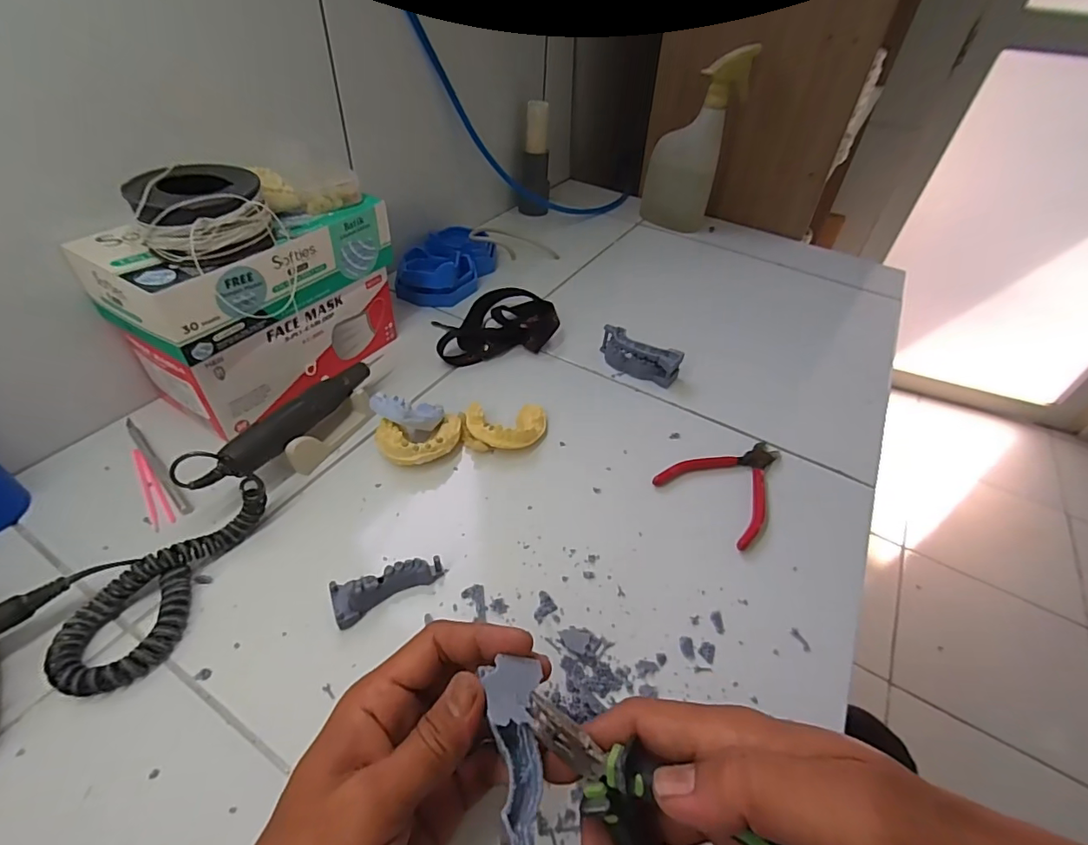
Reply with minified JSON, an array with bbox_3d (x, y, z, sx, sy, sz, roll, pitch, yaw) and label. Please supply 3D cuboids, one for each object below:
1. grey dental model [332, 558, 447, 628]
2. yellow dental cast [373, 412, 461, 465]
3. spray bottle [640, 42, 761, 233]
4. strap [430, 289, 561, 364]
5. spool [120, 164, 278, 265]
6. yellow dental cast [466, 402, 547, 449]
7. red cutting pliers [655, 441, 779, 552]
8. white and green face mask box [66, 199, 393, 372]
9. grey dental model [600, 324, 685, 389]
[{"bbox_3d":[-0.102,0.109,0.331,0.071,0.025,0.023,-13,48,-18],"label":"grey dental model"},{"bbox_3d":[-0.104,0.015,0.423,0.071,0.033,0.045,-10,47,-15],"label":"yellow dental cast"},{"bbox_3d":[0.225,-0.419,0.764,0.114,0.232,0.065,14,45,8],"label":"spray bottle"},{"bbox_3d":[-0.057,-0.117,0.562,0.130,0.031,0.107,-10,47,-15],"label":"strap"},{"bbox_3d":[-0.241,-0.149,0.355,0.079,0.047,0.066,-24,52,-26],"label":"spool"},{"bbox_3d":[-0.030,0.002,0.446,0.071,0.026,0.053,-11,47,-16],"label":"yellow dental cast"},{"bbox_3d":[0.162,0.047,0.430,0.111,0.008,0.088,-33,56,-32],"label":"red cutting pliers"},{"bbox_3d":[-0.247,-0.138,0.421,0.108,0.061,0.215,25,48,18],"label":"white and green face mask box"},{"bbox_3d":[0.099,-0.070,0.528,0.088,0.033,0.029,25,48,19],"label":"grey dental model"}]

